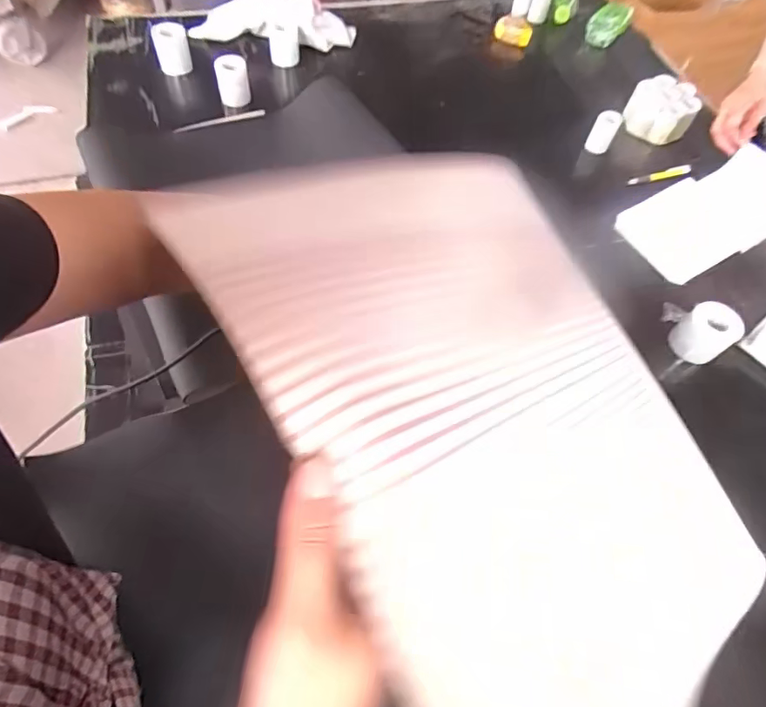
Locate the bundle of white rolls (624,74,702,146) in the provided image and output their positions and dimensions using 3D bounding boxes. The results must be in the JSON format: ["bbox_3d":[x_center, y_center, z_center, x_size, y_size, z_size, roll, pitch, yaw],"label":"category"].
[{"bbox_3d":[0.535,-0.470,0.936,0.123,0.088,0.107,32,65,13],"label":"bundle of white rolls"}]

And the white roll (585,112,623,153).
[{"bbox_3d":[0.408,-0.407,0.903,0.044,0.077,0.032,27,64,11],"label":"white roll"}]

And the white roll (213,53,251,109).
[{"bbox_3d":[-0.274,-0.497,0.886,0.056,0.070,0.046,-13,63,-10],"label":"white roll"}]

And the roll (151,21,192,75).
[{"bbox_3d":[-0.401,-0.578,0.926,0.061,0.071,0.059,2,62,-3],"label":"roll"}]

